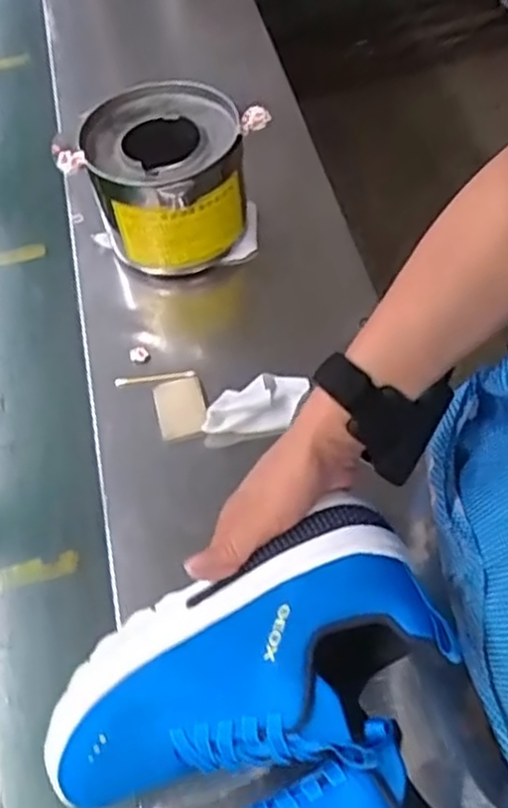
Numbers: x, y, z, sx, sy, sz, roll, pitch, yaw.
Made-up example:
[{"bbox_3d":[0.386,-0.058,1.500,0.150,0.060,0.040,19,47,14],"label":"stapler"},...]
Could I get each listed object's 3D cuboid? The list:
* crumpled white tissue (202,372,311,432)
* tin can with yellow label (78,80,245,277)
[{"bbox_3d":[0.003,0.001,0.613,0.091,0.023,0.043,-24,58,-11],"label":"crumpled white tissue"},{"bbox_3d":[-0.078,-0.201,0.699,0.135,0.130,0.149,-7,56,0],"label":"tin can with yellow label"}]

